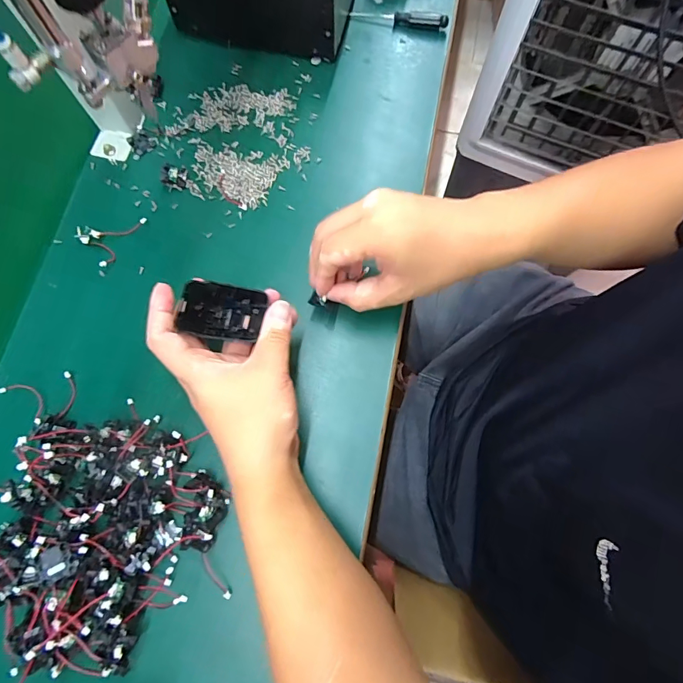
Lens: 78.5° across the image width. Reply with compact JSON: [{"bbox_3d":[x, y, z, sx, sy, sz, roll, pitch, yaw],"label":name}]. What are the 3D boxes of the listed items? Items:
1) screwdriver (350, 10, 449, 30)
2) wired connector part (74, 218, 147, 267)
[{"bbox_3d":[0.066,-0.371,0.475,0.110,0.013,0.019,16,75,4],"label":"screwdriver"},{"bbox_3d":[-0.220,-0.106,0.406,0.059,0.013,0.046,-43,78,-9],"label":"wired connector part"}]

